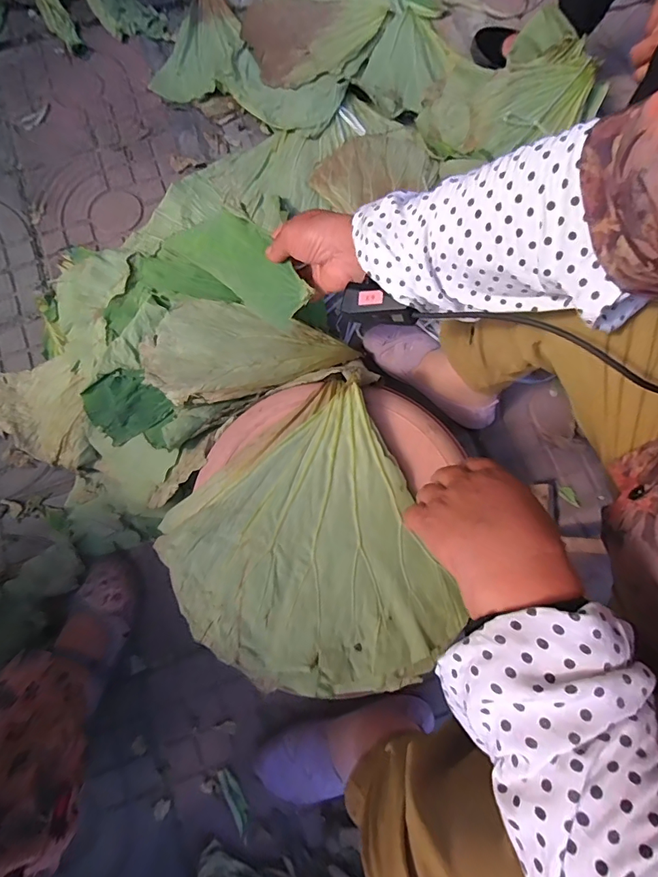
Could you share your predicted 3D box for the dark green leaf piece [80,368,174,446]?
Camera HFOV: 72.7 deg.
[{"bbox_3d":[-0.315,-0.055,0.686,0.110,0.028,0.111,-36,81,-8],"label":"dark green leaf piece"}]

